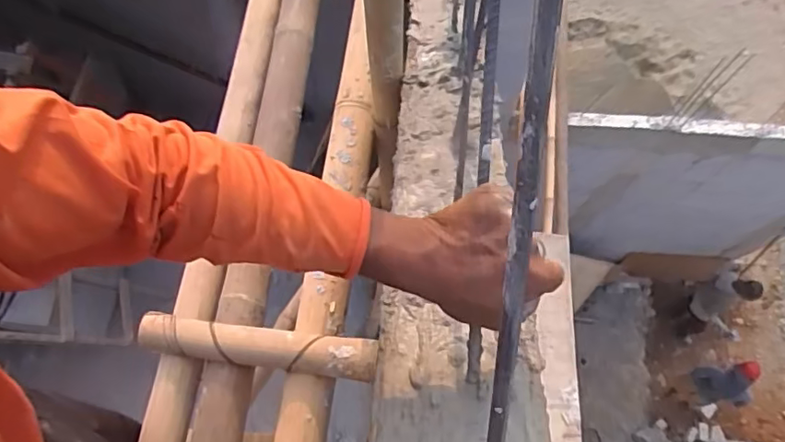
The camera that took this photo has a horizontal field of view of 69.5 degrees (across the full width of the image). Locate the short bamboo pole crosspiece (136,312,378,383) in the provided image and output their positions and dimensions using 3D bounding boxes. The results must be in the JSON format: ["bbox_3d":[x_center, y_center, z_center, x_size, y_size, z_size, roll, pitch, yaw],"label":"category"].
[{"bbox_3d":[-0.226,0.203,0.922,0.408,0.076,0.066,8,70,3],"label":"short bamboo pole crosspiece"}]

